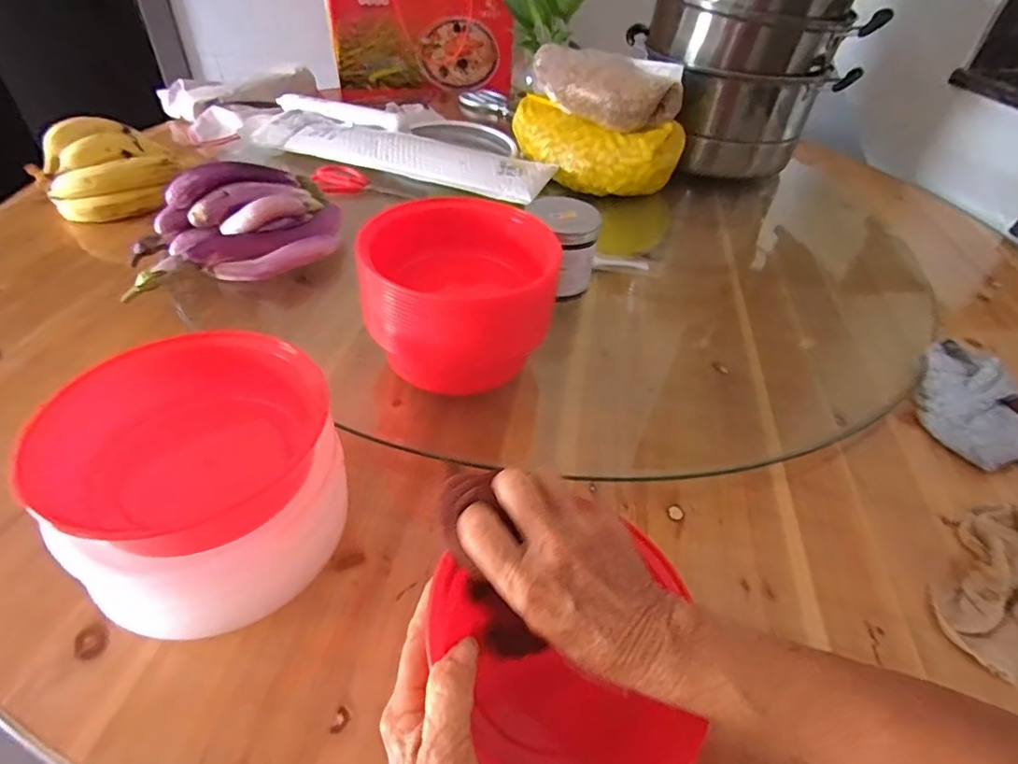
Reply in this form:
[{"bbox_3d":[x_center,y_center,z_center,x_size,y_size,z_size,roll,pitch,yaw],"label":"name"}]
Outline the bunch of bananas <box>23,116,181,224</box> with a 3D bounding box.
[{"bbox_3d":[-0.559,-0.297,0.750,0.169,0.084,0.137,-24,50,-27],"label":"bunch of bananas"}]

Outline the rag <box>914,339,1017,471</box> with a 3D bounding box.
[{"bbox_3d":[0.464,0.013,0.543,0.078,0.058,0.155,25,46,18],"label":"rag"}]

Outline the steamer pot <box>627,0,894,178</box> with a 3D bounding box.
[{"bbox_3d":[0.366,-0.541,0.886,0.286,0.314,0.260,-1,43,-6],"label":"steamer pot"}]

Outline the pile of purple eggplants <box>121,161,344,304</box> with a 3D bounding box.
[{"bbox_3d":[-0.319,-0.191,0.618,0.240,0.082,0.168,-23,50,-27],"label":"pile of purple eggplants"}]

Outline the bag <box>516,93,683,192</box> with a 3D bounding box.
[{"bbox_3d":[0.122,-0.357,0.818,0.264,0.087,0.117,18,45,14],"label":"bag"}]

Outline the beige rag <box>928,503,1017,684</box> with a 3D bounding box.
[{"bbox_3d":[0.393,0.146,0.406,0.165,0.031,0.112,-4,45,-12],"label":"beige rag"}]

